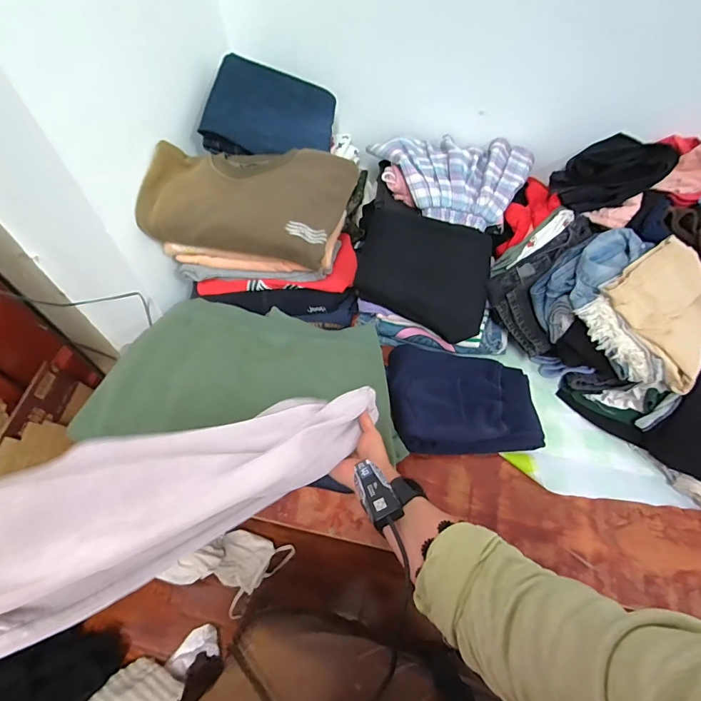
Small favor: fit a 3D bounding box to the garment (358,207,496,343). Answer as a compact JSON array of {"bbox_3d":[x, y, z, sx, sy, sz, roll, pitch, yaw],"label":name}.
[{"bbox_3d":[0.152,-0.162,0.846,0.277,0.060,0.225,20,93,10],"label":"garment"}]

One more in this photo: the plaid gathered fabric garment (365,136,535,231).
[{"bbox_3d":[0.267,-0.419,0.924,0.340,0.064,0.321,-22,57,-11],"label":"plaid gathered fabric garment"}]

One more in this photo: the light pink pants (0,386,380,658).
[{"bbox_3d":[-0.185,0.123,0.408,0.534,0.076,0.151,-12,49,-45],"label":"light pink pants"}]

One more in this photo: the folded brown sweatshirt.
[{"bbox_3d":[-0.196,-0.286,0.794,0.392,0.113,0.194,10,57,10],"label":"folded brown sweatshirt"}]

